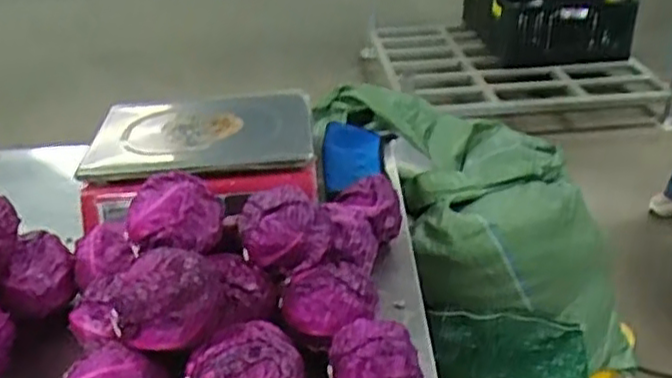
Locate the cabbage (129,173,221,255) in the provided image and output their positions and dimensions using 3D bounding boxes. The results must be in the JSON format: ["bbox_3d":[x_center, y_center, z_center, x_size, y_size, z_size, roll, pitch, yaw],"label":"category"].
[{"bbox_3d":[-0.167,0.029,0.711,0.089,0.065,0.081,-13,31,-16],"label":"cabbage"}]

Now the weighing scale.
[{"bbox_3d":[-0.183,-0.057,0.957,0.288,0.082,0.288,-5,30,-1],"label":"weighing scale"}]

